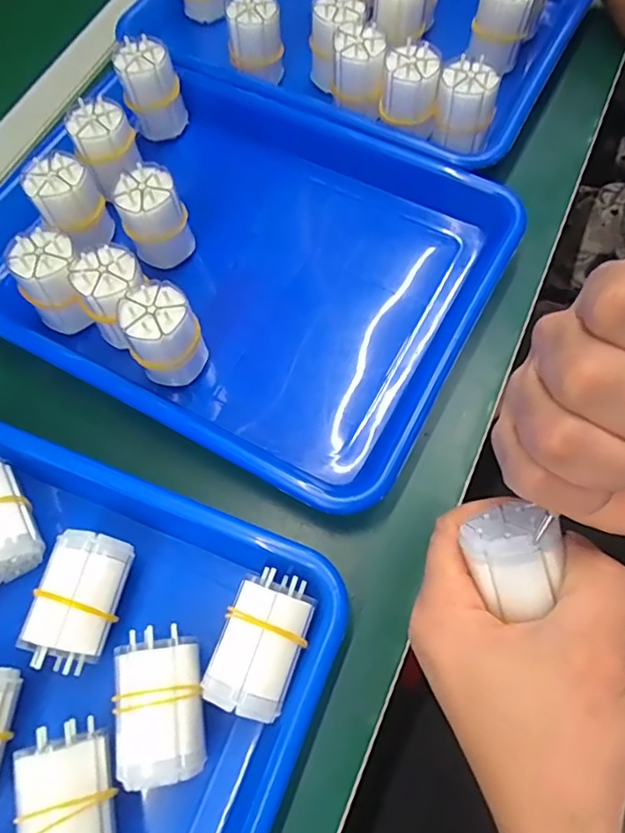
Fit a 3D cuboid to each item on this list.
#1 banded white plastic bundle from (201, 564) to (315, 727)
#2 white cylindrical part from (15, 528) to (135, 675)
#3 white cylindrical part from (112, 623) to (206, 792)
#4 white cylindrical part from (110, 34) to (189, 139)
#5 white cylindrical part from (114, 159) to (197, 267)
[{"bbox_3d":[-0.023,0.109,0.279,0.038,0.043,0.063,14,66,10],"label":"banded white plastic bundle"},{"bbox_3d":[-0.115,0.092,0.287,0.035,0.036,0.063,8,65,7],"label":"white cylindrical part"},{"bbox_3d":[-0.069,0.133,0.268,0.037,0.037,0.063,-15,65,-4],"label":"white cylindrical part"},{"bbox_3d":[-0.116,-0.235,0.416,0.038,0.060,0.032,-15,65,-4],"label":"white cylindrical part"},{"bbox_3d":[-0.101,-0.126,0.370,0.038,0.059,0.031,-20,65,-6],"label":"white cylindrical part"}]

